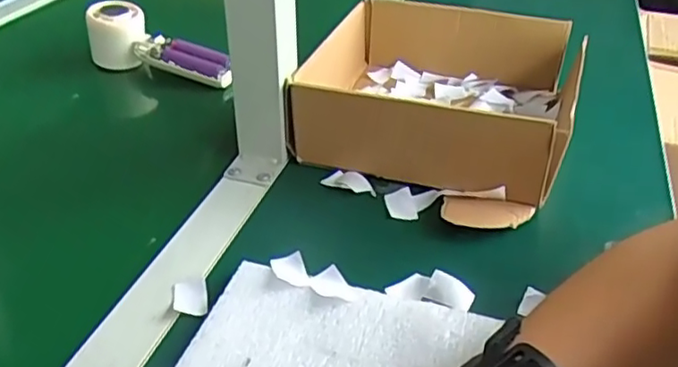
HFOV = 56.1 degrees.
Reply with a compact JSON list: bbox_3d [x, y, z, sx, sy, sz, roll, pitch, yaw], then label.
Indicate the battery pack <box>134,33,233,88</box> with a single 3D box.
[{"bbox_3d":[-0.154,-0.125,0.646,0.108,0.028,0.028,17,38,22],"label":"battery pack"}]

